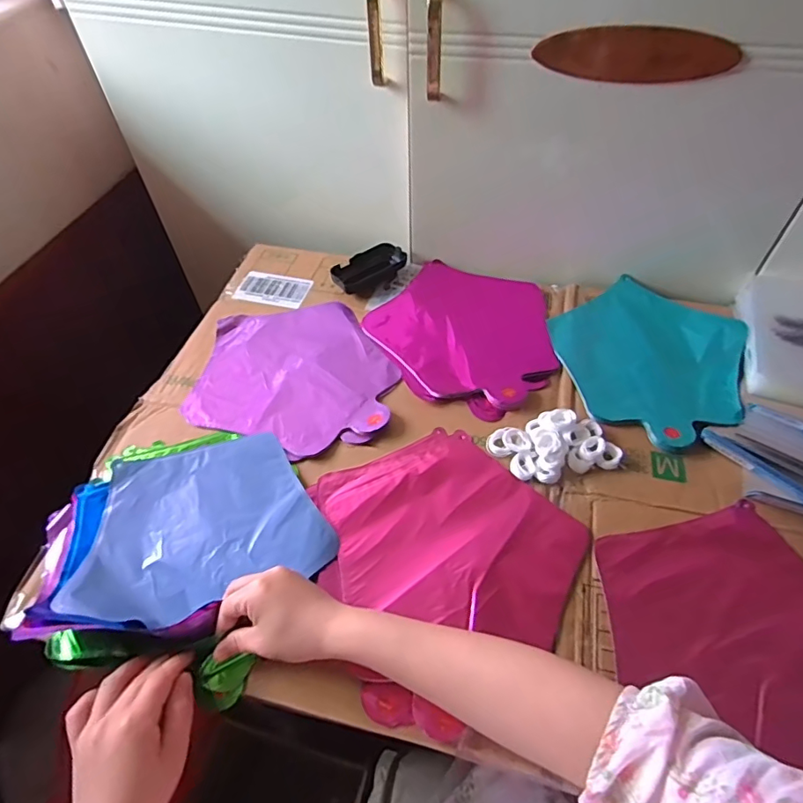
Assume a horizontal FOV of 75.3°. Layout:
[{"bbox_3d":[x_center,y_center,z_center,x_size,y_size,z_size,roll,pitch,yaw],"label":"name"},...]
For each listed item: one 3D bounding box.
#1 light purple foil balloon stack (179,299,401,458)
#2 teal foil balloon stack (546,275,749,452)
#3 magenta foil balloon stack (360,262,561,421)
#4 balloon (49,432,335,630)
[{"bbox_3d":[-0.122,-0.039,0.614,0.225,0.012,0.223,7,53,4],"label":"light purple foil balloon stack"},{"bbox_3d":[0.298,-0.060,0.618,0.221,0.014,0.218,-26,58,-19],"label":"teal foil balloon stack"},{"bbox_3d":[0.086,-0.093,0.656,0.224,0.015,0.227,31,59,21],"label":"magenta foil balloon stack"},{"bbox_3d":[-0.185,0.108,0.490,0.217,0.026,0.166,-13,55,-7],"label":"balloon"}]

